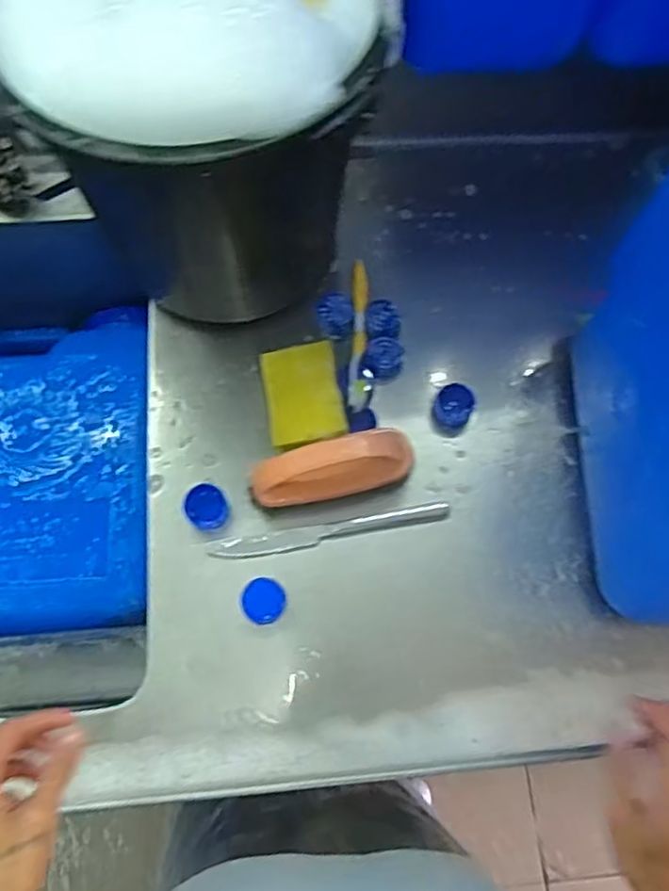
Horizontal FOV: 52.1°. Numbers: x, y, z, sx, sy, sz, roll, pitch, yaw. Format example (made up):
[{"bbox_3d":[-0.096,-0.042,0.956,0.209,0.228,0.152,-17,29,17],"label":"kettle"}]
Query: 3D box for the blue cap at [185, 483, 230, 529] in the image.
[{"bbox_3d":[-0.117,0.056,0.627,0.036,0.019,0.039,-13,71,-7],"label":"blue cap"}]

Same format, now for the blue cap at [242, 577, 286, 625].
[{"bbox_3d":[-0.062,0.138,0.606,0.035,0.021,0.037,1,70,-2],"label":"blue cap"}]

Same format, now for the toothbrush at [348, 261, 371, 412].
[{"bbox_3d":[0.024,-0.114,0.677,0.020,0.011,0.172,1,70,-2],"label":"toothbrush"}]

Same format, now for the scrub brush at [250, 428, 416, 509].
[{"bbox_3d":[-0.001,0.024,0.632,0.145,0.046,0.049,-13,71,-6],"label":"scrub brush"}]

